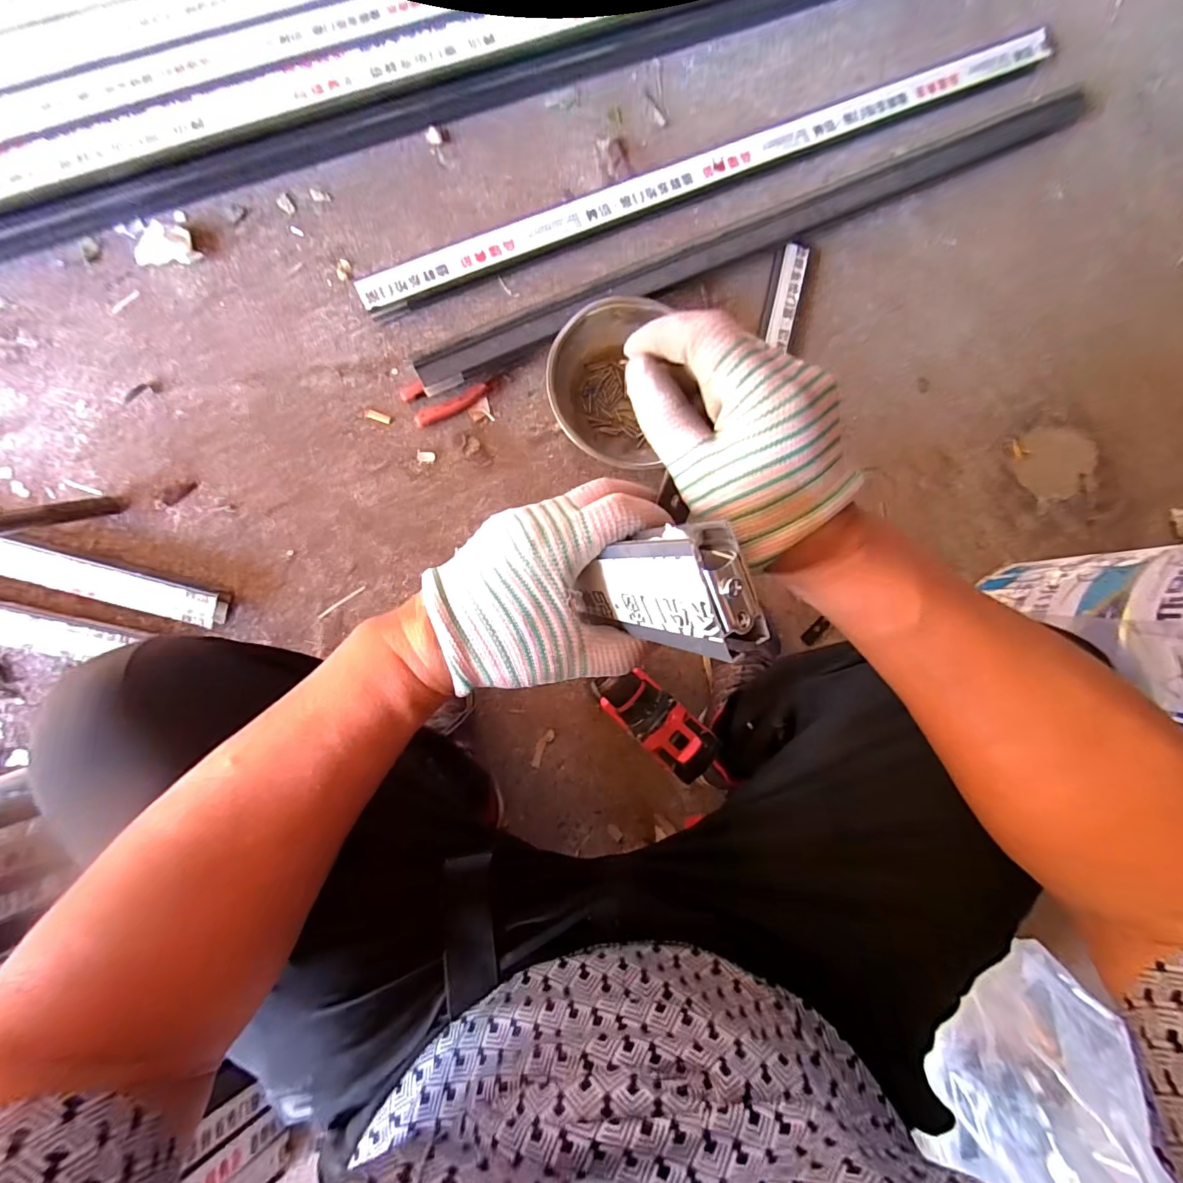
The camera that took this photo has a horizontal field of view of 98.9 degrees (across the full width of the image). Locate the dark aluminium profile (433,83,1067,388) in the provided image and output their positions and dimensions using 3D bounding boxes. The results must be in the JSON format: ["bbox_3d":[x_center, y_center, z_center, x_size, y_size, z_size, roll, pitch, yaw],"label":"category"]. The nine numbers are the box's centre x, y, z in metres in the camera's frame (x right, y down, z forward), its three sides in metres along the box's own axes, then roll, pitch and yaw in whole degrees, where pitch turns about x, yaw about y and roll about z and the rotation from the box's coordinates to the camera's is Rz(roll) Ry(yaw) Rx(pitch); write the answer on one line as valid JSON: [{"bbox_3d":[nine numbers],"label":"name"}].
[{"bbox_3d":[0.269,-0.536,0.752,1.128,0.059,0.063,-26,93,-6],"label":"dark aluminium profile"}]

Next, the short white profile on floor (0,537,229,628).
[{"bbox_3d":[-0.727,-0.041,0.629,0.510,0.029,0.049,16,88,-7],"label":"short white profile on floor"}]

